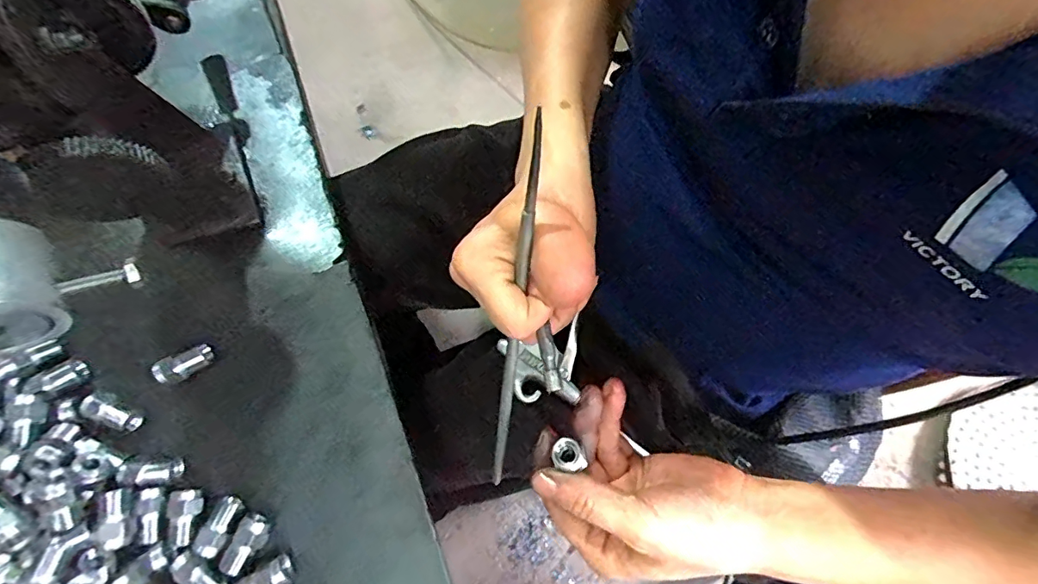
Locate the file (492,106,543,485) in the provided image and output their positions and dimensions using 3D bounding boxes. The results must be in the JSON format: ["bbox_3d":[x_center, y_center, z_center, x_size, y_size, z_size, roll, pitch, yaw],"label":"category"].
[{"bbox_3d":[-0.003,0.026,0.265,0.008,0.226,0.007,8,33,2],"label":"file"}]

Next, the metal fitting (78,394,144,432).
[{"bbox_3d":[-0.238,0.071,0.292,0.031,0.010,0.013,30,75,-11],"label":"metal fitting"}]

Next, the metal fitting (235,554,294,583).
[{"bbox_3d":[-0.138,0.156,0.273,0.031,0.012,0.015,-26,76,-8],"label":"metal fitting"}]

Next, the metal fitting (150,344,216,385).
[{"bbox_3d":[-0.200,0.044,0.303,0.032,0.014,0.015,-26,76,-8],"label":"metal fitting"}]

